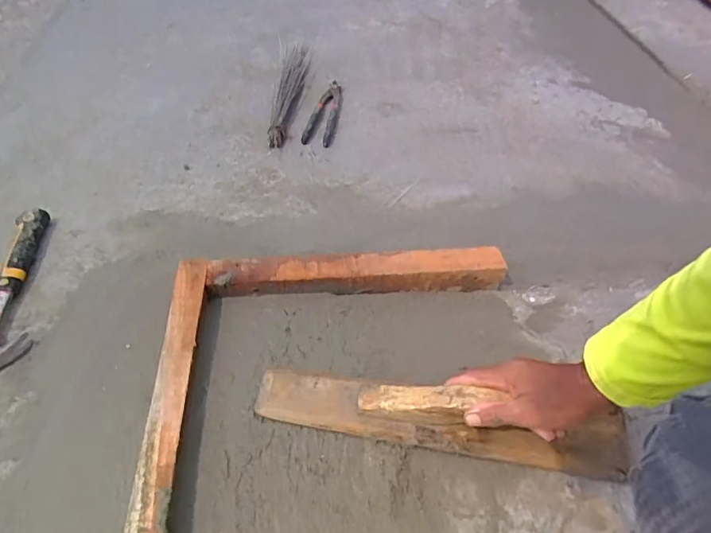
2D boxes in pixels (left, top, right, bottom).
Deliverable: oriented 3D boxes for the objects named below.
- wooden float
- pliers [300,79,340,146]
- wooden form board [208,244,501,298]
[{"bbox_3d":[0.084,0.158,0.527,0.384,0.062,0.062,9,48,8],"label":"wooden float"},{"bbox_3d":[-0.059,-0.315,1.014,0.054,0.023,0.213,6,47,5],"label":"pliers"},{"bbox_3d":[0.003,0.009,0.666,0.382,0.046,0.034,-2,48,-4],"label":"wooden form board"}]

